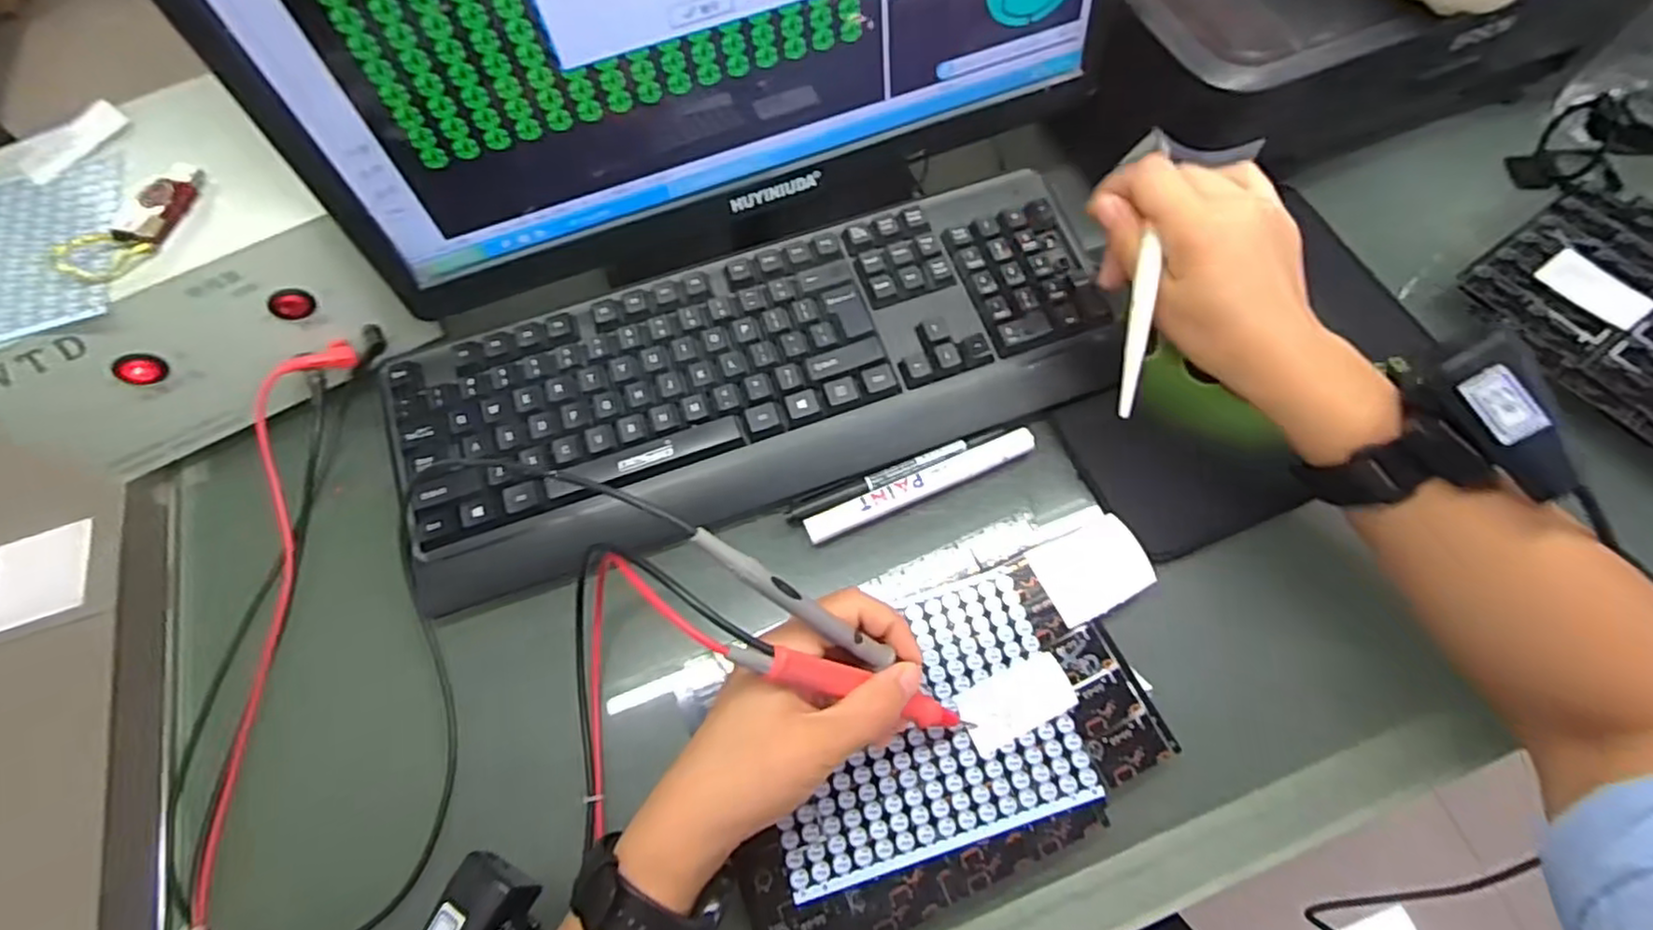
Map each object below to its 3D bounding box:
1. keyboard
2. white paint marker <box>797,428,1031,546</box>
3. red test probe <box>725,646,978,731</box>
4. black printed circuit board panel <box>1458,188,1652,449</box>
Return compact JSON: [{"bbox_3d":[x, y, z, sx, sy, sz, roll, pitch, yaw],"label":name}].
[{"bbox_3d":[-0.036,-0.055,0.432,0.432,0.040,0.159,-20,66,-7],"label":"keyboard"},{"bbox_3d":[0.056,0.013,0.415,0.143,0.013,0.016,-22,66,-8],"label":"white paint marker"},{"bbox_3d":[0.017,0.102,0.316,0.145,0.012,0.013,27,63,-28],"label":"red test probe"},{"bbox_3d":[0.522,-0.083,0.432,0.176,0.012,0.204,-34,69,-14],"label":"black printed circuit board panel"}]

